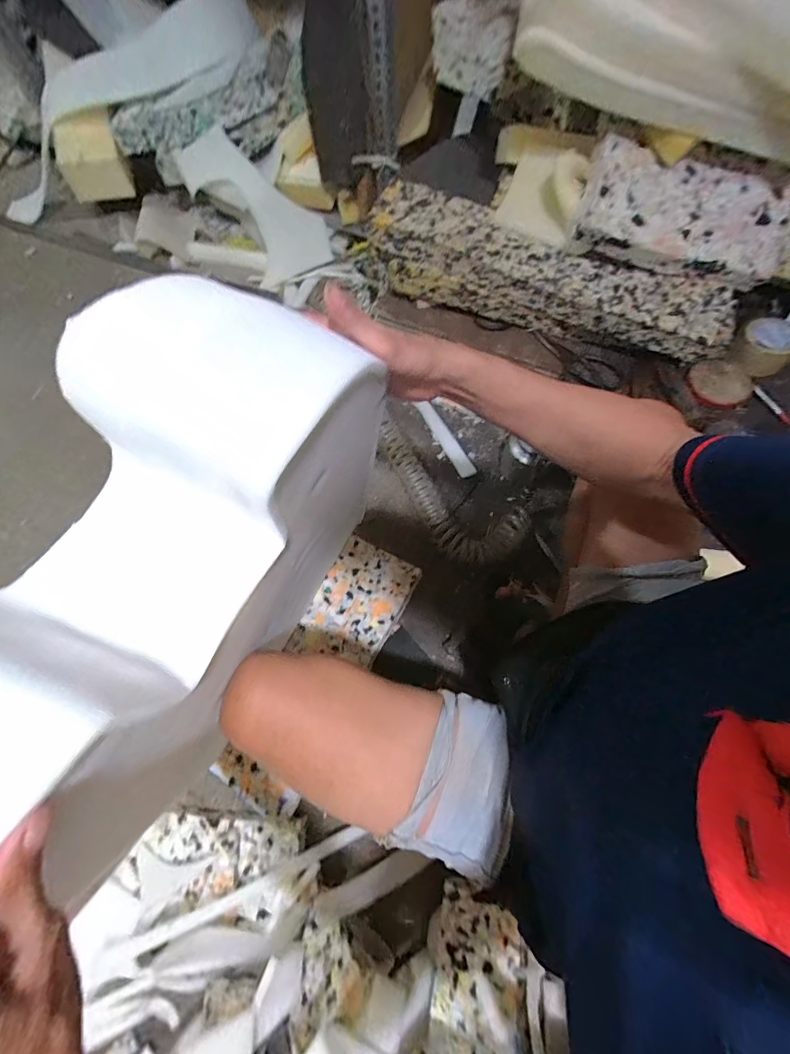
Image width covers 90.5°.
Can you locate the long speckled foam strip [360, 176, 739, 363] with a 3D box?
[{"bbox_3d":[0.276,-0.462,0.733,0.688,0.127,0.143,21,69,10],"label":"long speckled foam strip"}]

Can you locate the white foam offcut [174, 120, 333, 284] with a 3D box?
[{"bbox_3d":[-0.362,-0.842,1.040,0.251,0.358,0.026,-12,47,36],"label":"white foam offcut"}]

